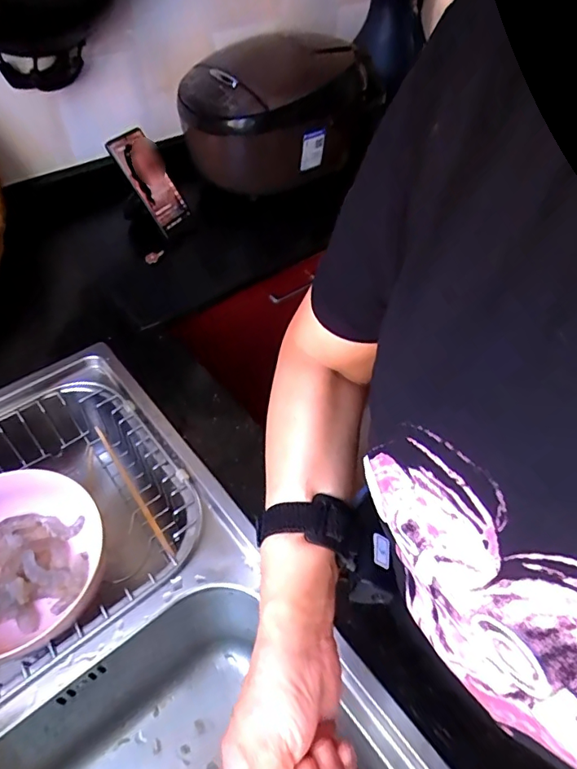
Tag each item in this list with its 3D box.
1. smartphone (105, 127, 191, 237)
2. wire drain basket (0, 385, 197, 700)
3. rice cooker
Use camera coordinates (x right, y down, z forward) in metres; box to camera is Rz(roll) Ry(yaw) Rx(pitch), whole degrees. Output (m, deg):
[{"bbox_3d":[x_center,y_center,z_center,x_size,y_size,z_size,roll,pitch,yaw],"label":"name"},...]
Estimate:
[{"bbox_3d":[-0.214,-0.322,0.776,0.015,0.146,0.084,-4,37,36],"label":"smartphone"},{"bbox_3d":[-0.288,0.170,0.535,0.339,0.090,0.290,-31,59,-25],"label":"wire drain basket"},{"bbox_3d":[-0.003,-0.471,0.846,0.340,0.165,0.206,-27,57,-23],"label":"rice cooker"}]

